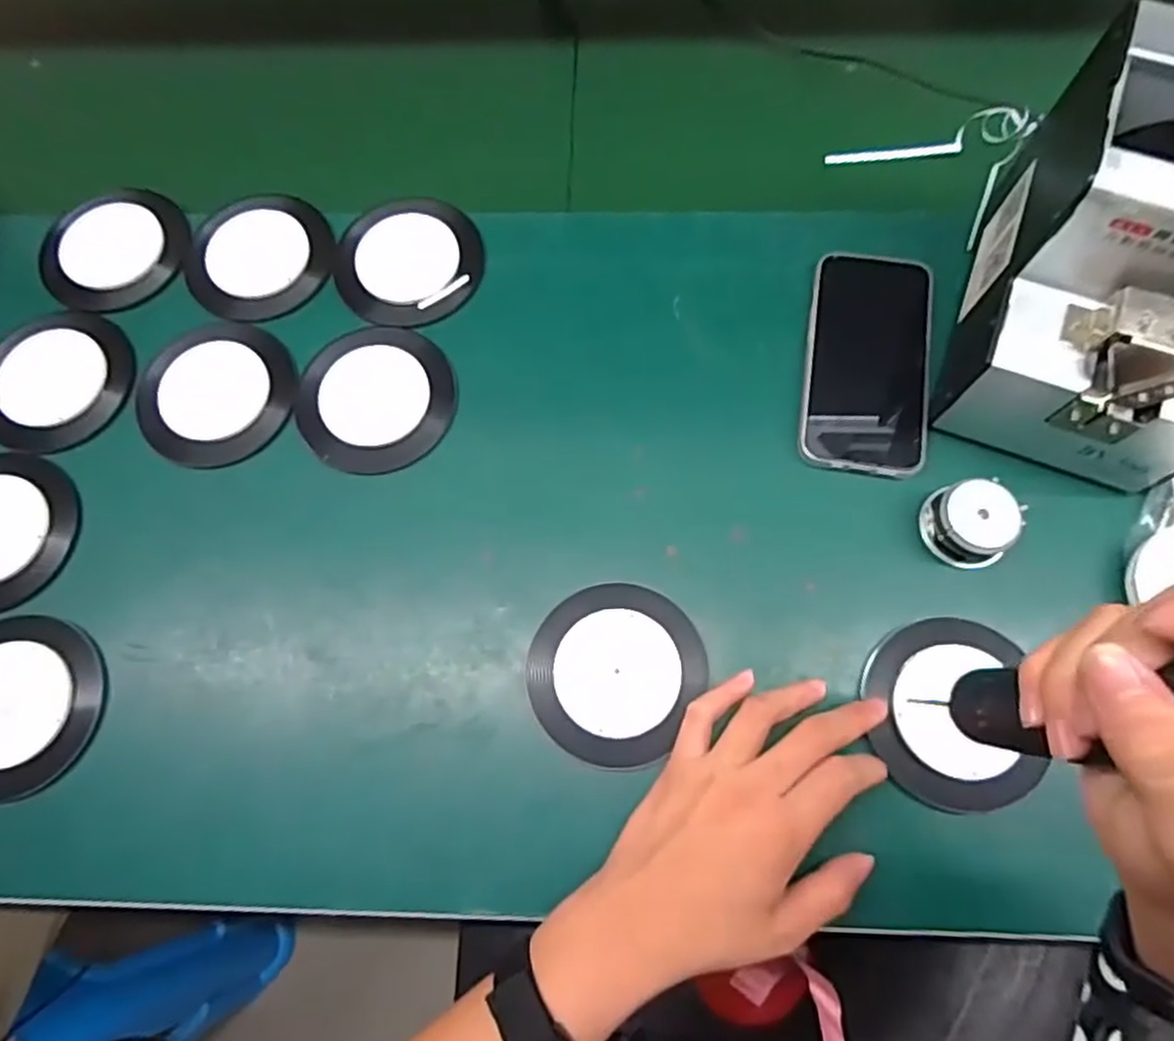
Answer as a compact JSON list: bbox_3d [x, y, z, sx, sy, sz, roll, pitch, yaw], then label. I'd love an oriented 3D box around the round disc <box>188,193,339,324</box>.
[{"bbox_3d":[-0.226,-0.180,0.489,0.094,0.015,0.087,-1,72,2],"label":"round disc"}]

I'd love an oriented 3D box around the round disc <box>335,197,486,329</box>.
[{"bbox_3d":[-0.122,-0.175,0.481,0.096,0.014,0.089,-1,72,2],"label":"round disc"}]

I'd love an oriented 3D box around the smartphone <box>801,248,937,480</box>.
[{"bbox_3d":[0.176,-0.099,0.450,0.077,0.012,0.146,8,72,5],"label":"smartphone"}]

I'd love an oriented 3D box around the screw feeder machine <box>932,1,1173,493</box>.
[{"bbox_3d":[0.295,-0.130,0.381,0.130,0.143,0.173,21,74,9],"label":"screw feeder machine"}]

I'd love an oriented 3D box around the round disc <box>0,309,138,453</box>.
[{"bbox_3d":[-0.348,-0.093,0.467,0.096,0.010,0.091,-1,72,2],"label":"round disc"}]

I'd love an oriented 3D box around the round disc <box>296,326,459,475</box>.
[{"bbox_3d":[-0.138,-0.080,0.456,0.099,0.007,0.097,-1,72,2],"label":"round disc"}]

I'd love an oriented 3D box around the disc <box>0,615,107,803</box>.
[{"bbox_3d":[-0.325,0.105,0.406,0.091,0.012,0.095,19,74,8],"label":"disc"}]

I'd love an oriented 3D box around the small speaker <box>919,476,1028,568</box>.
[{"bbox_3d":[0.219,0.001,0.407,0.044,0.023,0.045,-17,72,-3],"label":"small speaker"}]

